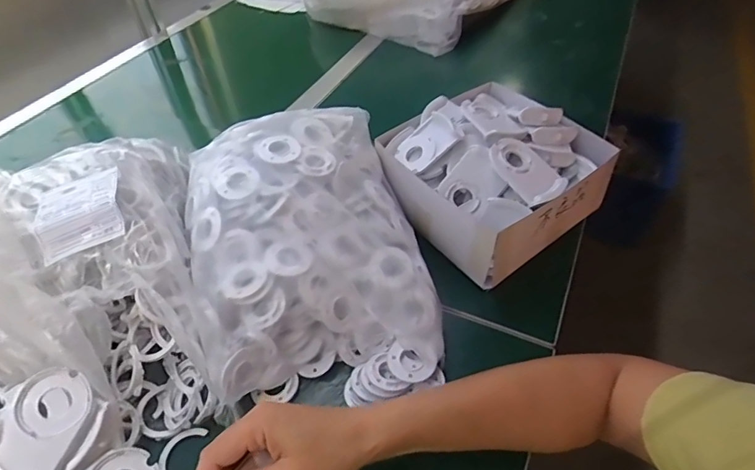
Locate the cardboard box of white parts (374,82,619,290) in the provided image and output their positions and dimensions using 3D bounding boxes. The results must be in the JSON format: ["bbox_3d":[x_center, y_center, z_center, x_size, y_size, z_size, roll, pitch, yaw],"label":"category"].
[{"bbox_3d":[0.131,-0.083,0.556,0.208,0.108,0.233,-27,51,-20],"label":"cardboard box of white parts"}]

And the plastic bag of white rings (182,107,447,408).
[{"bbox_3d":[-0.077,-0.001,0.489,0.228,0.119,0.333,-13,47,-8],"label":"plastic bag of white rings"}]

